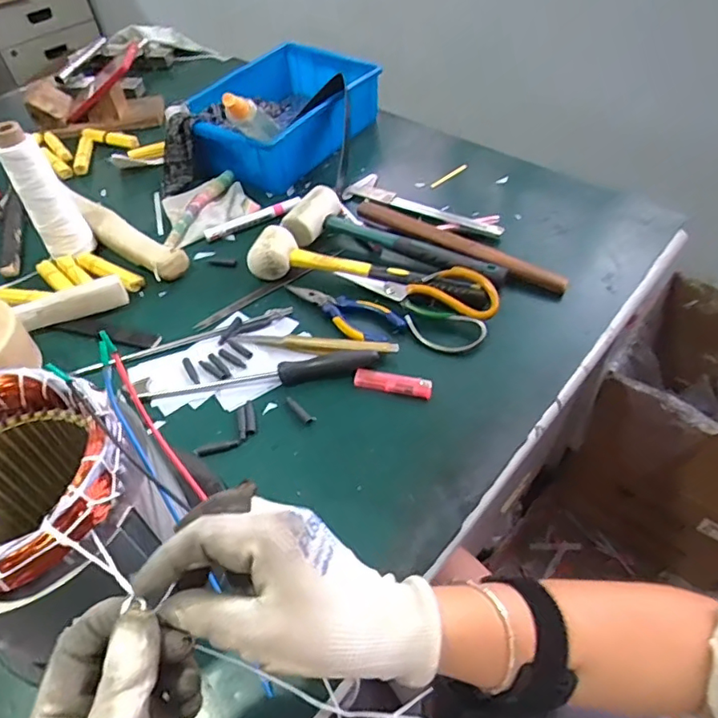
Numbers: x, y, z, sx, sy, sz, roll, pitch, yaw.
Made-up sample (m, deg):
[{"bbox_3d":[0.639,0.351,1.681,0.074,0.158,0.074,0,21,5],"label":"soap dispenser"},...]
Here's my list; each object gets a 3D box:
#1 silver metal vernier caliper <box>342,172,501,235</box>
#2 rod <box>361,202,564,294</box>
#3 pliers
[{"bbox_3d":[0.089,-0.212,0.754,0.234,0.017,0.047,22,55,19],"label":"silver metal vernier caliper"},{"bbox_3d":[0.120,-0.144,0.684,0.284,0.027,0.029,27,56,23],"label":"rod"},{"bbox_3d":[-0.018,-0.060,0.623,0.139,0.011,0.058,33,59,26],"label":"pliers"}]

